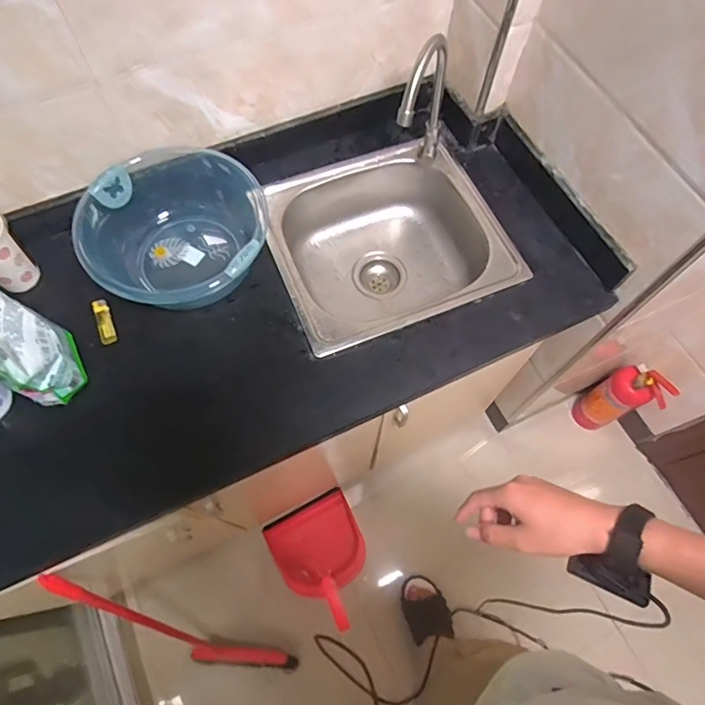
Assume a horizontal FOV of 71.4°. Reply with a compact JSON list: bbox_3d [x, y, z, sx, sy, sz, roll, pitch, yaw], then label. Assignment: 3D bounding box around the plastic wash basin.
[{"bbox_3d":[-0.278,-0.180,0.803,0.273,0.129,0.254,1,66,-1],"label":"plastic wash basin"}]

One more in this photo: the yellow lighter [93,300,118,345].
[{"bbox_3d":[-0.402,-0.050,0.795,0.026,0.013,0.076,-19,68,-10],"label":"yellow lighter"}]

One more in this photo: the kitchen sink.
[{"bbox_3d":[0.057,-0.186,0.948,0.393,0.163,0.355,-20,68,-10],"label":"kitchen sink"}]

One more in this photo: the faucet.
[{"bbox_3d":[0.113,-0.375,0.805,0.045,0.241,0.157,22,67,8],"label":"faucet"}]

